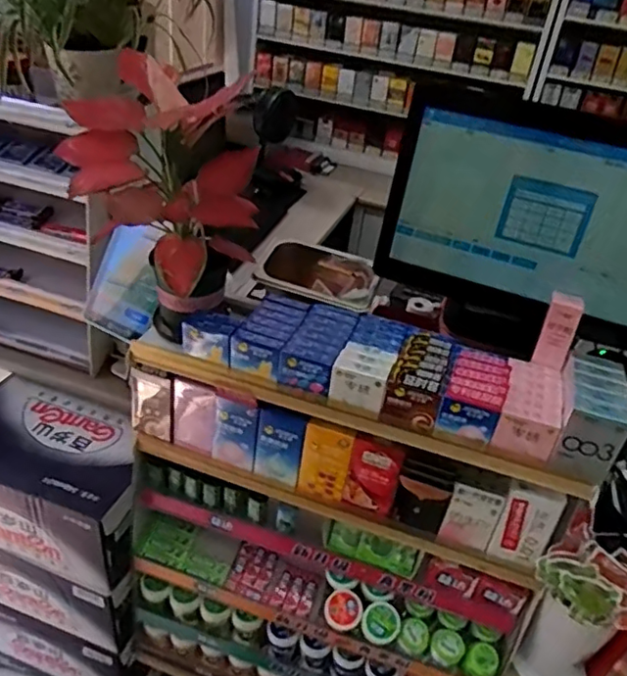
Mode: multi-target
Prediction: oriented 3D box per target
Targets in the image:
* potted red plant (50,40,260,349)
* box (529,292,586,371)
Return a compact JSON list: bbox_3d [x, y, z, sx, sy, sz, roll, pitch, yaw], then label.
[{"bbox_3d":[-0.185,-0.158,0.741,0.203,0.298,0.210,-6,36,-20],"label":"potted red plant"},{"bbox_3d":[0.297,-0.008,0.729,0.037,0.086,0.031,22,36,21],"label":"box"}]

